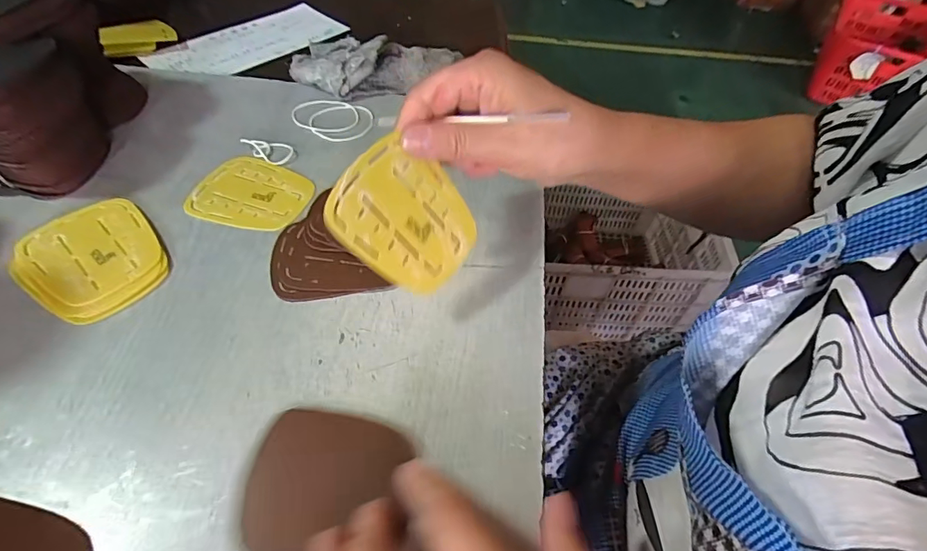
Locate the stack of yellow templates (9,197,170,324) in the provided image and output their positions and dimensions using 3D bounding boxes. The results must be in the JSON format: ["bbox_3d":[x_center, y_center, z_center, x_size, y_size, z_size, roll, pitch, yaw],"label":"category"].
[{"bbox_3d":[-0.246,-0.011,0.313,0.095,0.006,0.077,39,58,24],"label":"stack of yellow templates"}]

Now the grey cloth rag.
[{"bbox_3d":[-0.084,-0.217,0.476,0.167,0.036,0.071,-18,55,-19],"label":"grey cloth rag"}]

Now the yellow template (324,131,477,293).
[{"bbox_3d":[-0.032,-0.033,0.272,0.070,0.084,0.004,-55,27,-15],"label":"yellow template"}]

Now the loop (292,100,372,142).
[{"bbox_3d":[-0.121,-0.145,0.434,0.075,0.004,0.055,7,51,0],"label":"loop"}]

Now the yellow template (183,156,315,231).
[{"bbox_3d":[-0.164,-0.065,0.371,0.086,0.004,0.072,12,51,5],"label":"yellow template"}]

